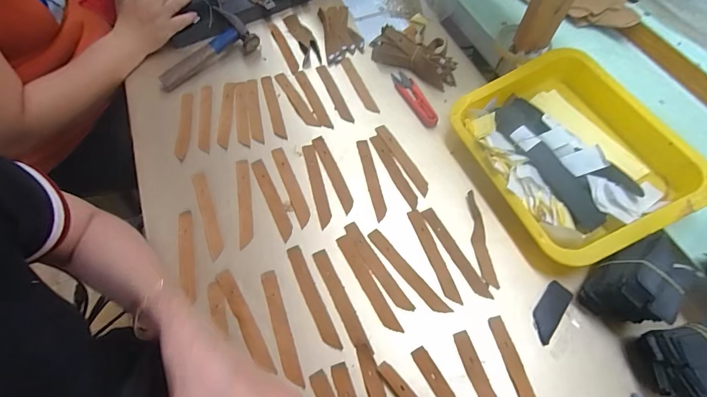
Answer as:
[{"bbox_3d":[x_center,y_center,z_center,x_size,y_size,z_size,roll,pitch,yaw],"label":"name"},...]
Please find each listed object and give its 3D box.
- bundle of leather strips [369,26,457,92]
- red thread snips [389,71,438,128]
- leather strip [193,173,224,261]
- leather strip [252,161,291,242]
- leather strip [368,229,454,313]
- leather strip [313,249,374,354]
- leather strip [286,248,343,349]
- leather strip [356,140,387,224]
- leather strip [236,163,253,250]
[{"bbox_3d":[0.095,-0.229,0.561,0.145,0.033,0.062,29,65,15],"label":"bundle of leather strips"},{"bbox_3d":[0.092,-0.152,0.535,0.029,0.007,0.116,-23,63,-12],"label":"red thread snips"},{"bbox_3d":[-0.183,0.019,0.447,0.018,0.006,0.126,-20,63,-11],"label":"leather strip"},{"bbox_3d":[-0.104,0.000,0.459,0.016,0.004,0.122,-23,66,-14],"label":"leather strip"},{"bbox_3d":[0.062,0.083,0.409,0.017,0.004,0.123,-35,67,-18],"label":"leather strip"},{"bbox_3d":[-0.014,0.112,0.395,0.017,0.005,0.122,-23,61,-14],"label":"leather strip"},{"bbox_3d":[-0.046,0.110,0.398,0.016,0.004,0.124,-23,64,-13],"label":"leather strip"},{"bbox_3d":[0.024,-0.027,0.474,0.016,0.005,0.122,-11,62,-6],"label":"leather strip"},{"bbox_3d":[-0.140,0.004,0.455,0.018,0.006,0.123,-9,61,-5],"label":"leather strip"}]

